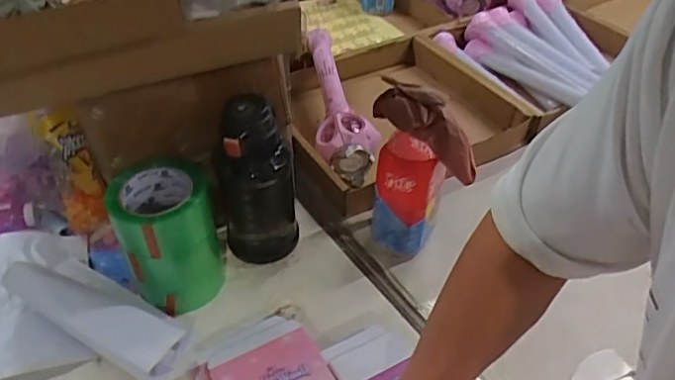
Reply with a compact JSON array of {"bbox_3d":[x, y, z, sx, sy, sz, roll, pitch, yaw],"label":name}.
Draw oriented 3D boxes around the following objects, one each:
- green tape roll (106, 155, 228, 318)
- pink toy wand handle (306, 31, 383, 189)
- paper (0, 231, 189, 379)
[{"bbox_3d":[-0.198,0.055,0.662,0.107,0.155,0.111,-15,44,-16],"label":"green tape roll"},{"bbox_3d":[0.005,-0.149,0.938,0.095,0.078,0.343,-3,42,-3],"label":"pink toy wand handle"},{"bbox_3d":[-0.336,0.133,0.633,0.313,0.071,0.195,30,50,29],"label":"paper"}]

